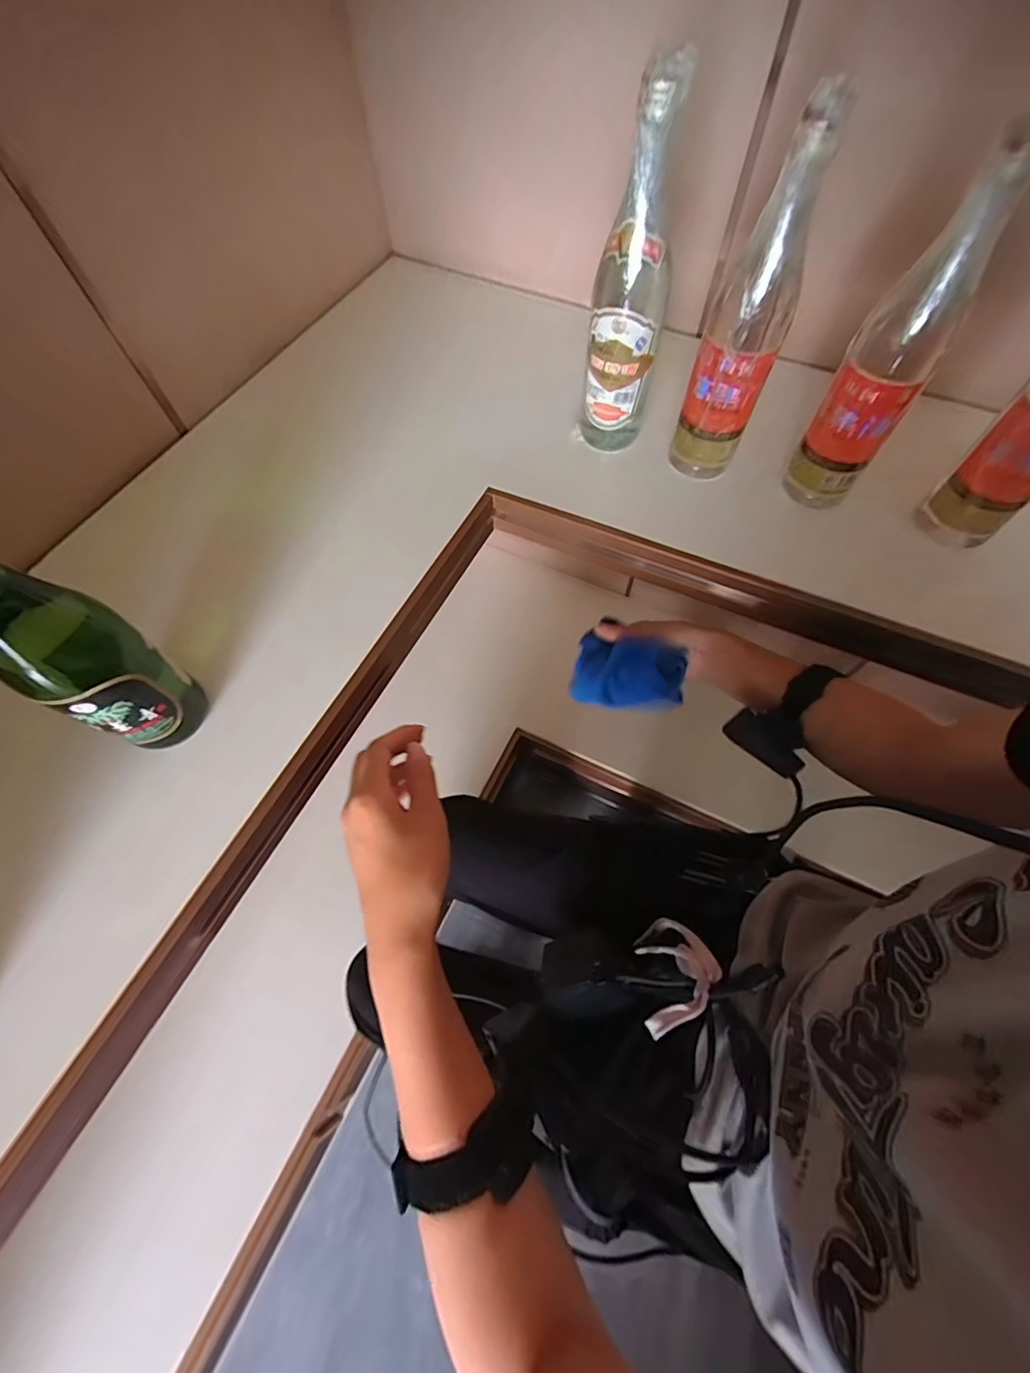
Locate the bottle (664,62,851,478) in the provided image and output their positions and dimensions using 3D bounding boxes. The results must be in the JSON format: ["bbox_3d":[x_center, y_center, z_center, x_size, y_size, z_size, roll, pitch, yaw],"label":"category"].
[{"bbox_3d":[0.198,-0.309,0.435,0.065,0.264,0.069,18,65,10],"label":"bottle"}]

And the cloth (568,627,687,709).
[{"bbox_3d":[0.124,-0.013,0.558,0.115,0.023,0.075,11,103,11],"label":"cloth"}]

